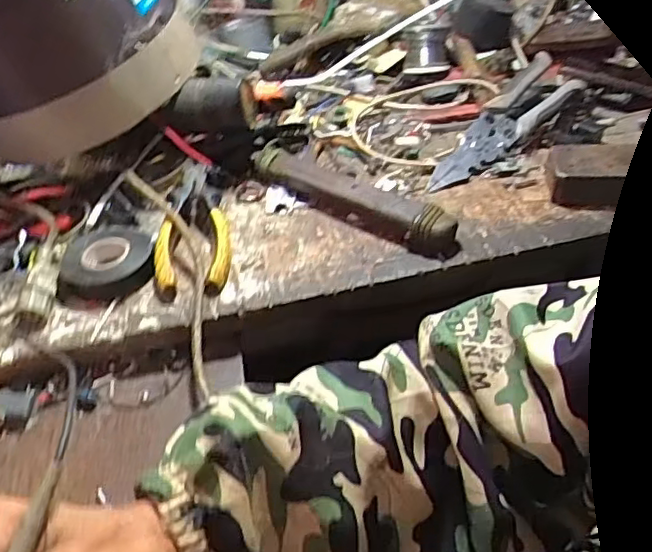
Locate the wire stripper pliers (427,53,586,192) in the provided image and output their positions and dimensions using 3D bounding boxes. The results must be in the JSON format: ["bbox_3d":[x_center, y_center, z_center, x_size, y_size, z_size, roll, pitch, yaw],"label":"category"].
[{"bbox_3d":[0.169,-0.144,0.612,0.190,0.027,0.047,-42,53,-16],"label":"wire stripper pliers"}]

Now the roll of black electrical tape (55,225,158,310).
[{"bbox_3d":[-0.181,-0.011,0.522,0.078,0.025,0.074,-3,42,2],"label":"roll of black electrical tape"}]

